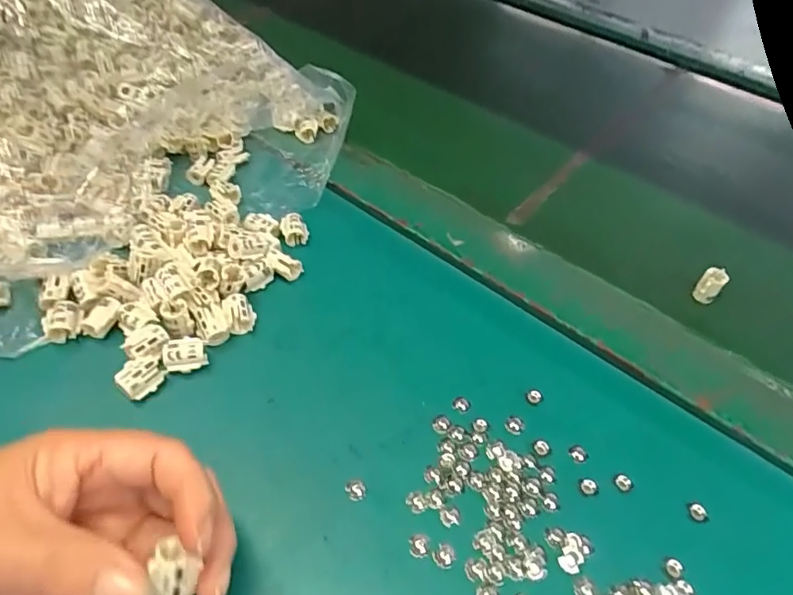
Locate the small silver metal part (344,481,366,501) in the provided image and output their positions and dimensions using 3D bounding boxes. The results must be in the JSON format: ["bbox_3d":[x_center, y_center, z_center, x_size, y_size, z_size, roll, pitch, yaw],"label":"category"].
[{"bbox_3d":[-0.020,0.094,0.263,0.010,0.004,0.010,-15,50,-17],"label":"small silver metal part"}]

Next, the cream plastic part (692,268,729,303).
[{"bbox_3d":[0.212,-0.008,0.363,0.016,0.025,0.008,25,23,5],"label":"cream plastic part"}]

